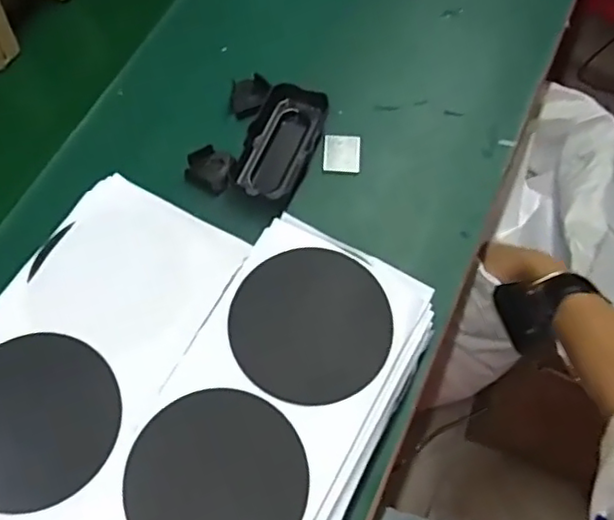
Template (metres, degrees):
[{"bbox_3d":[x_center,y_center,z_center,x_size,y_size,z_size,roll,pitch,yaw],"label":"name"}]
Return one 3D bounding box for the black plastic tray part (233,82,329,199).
[{"bbox_3d":[-0.022,-0.093,0.501,0.050,0.026,0.104,19,63,8],"label":"black plastic tray part"}]

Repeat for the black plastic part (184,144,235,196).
[{"bbox_3d":[-0.078,-0.075,0.502,0.036,0.015,0.036,23,63,10],"label":"black plastic part"}]

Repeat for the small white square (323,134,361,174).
[{"bbox_3d":[0.029,-0.089,0.515,0.030,0.004,0.035,0,71,10],"label":"small white square"}]

